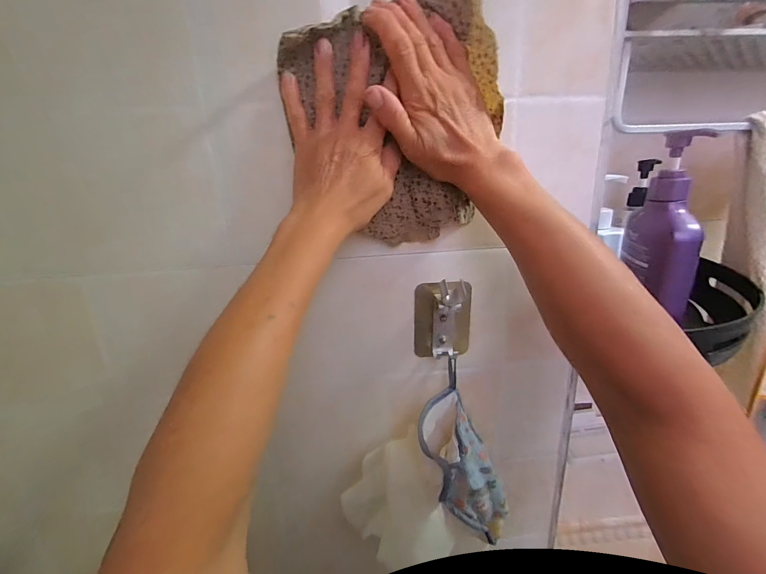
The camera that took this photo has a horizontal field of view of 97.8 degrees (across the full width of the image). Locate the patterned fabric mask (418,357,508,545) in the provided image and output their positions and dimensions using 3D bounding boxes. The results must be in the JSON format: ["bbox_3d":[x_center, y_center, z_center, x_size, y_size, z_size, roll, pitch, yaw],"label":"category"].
[{"bbox_3d":[0.082,0.203,0.389,0.076,0.219,0.055,-17,1,-39],"label":"patterned fabric mask"}]

